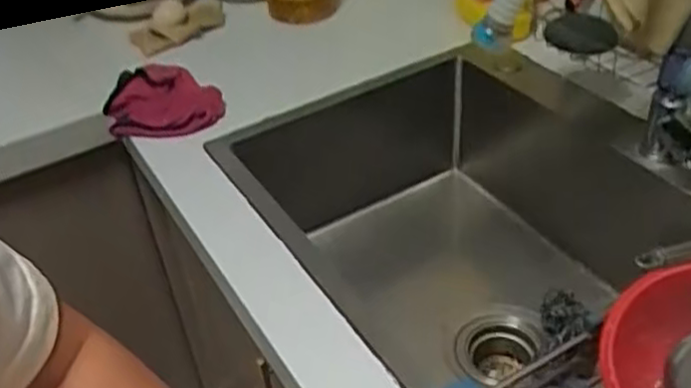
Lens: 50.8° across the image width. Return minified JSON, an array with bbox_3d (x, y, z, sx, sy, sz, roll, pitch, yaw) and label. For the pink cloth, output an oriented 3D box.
[{"bbox_3d":[-0.234,-0.115,0.911,0.150,0.047,0.120,4,38,14],"label":"pink cloth"}]

